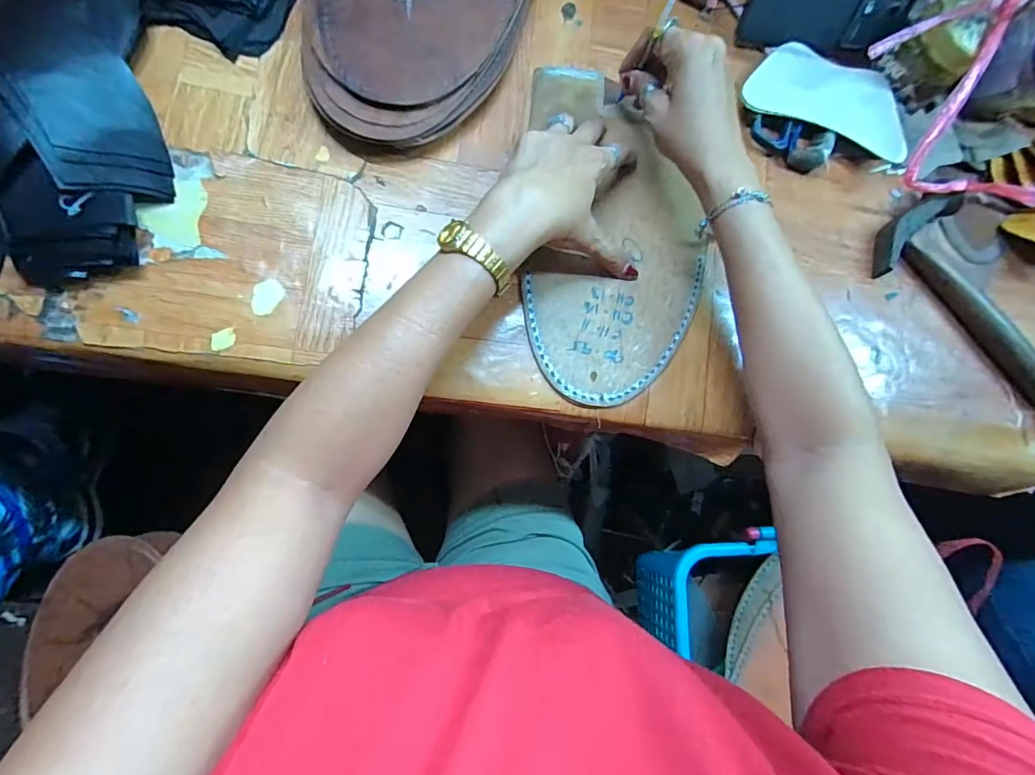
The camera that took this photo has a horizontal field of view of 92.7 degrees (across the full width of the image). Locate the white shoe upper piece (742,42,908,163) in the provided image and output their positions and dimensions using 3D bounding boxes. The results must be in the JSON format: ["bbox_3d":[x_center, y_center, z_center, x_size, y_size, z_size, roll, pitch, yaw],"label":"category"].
[{"bbox_3d":[0.296,-0.279,0.469,0.158,0.014,0.086,16,77,-6],"label":"white shoe upper piece"}]

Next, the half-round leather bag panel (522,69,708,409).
[{"bbox_3d":[0.084,-0.135,0.427,0.150,0.008,0.299,4,78,-7],"label":"half-round leather bag panel"}]

